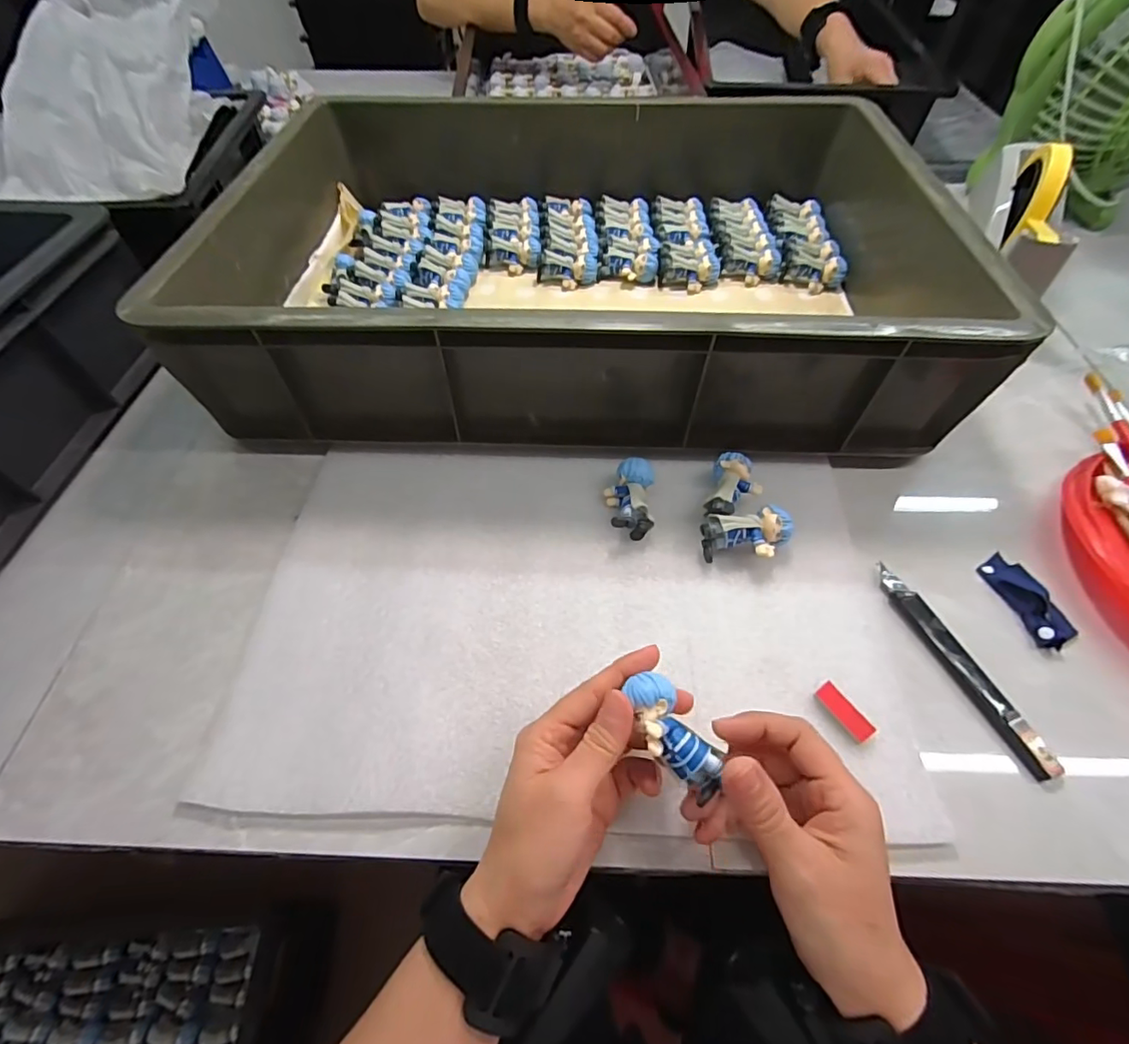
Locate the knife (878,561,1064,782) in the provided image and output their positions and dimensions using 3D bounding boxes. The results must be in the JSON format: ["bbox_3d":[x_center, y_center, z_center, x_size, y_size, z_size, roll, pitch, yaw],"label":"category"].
[{"bbox_3d":[0.242,0.085,0.325,0.018,0.010,0.138,-17,57,-11],"label":"knife"}]

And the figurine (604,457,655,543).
[{"bbox_3d":[0.048,-0.018,0.386,0.033,0.022,0.057,4,56,4],"label":"figurine"}]

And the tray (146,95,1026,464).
[{"bbox_3d":[0.022,-0.273,0.502,0.597,0.136,0.453,2,56,3],"label":"tray"}]

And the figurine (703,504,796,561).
[{"bbox_3d":[0.127,0.011,0.366,0.059,0.028,0.033,-13,56,-7],"label":"figurine"}]

